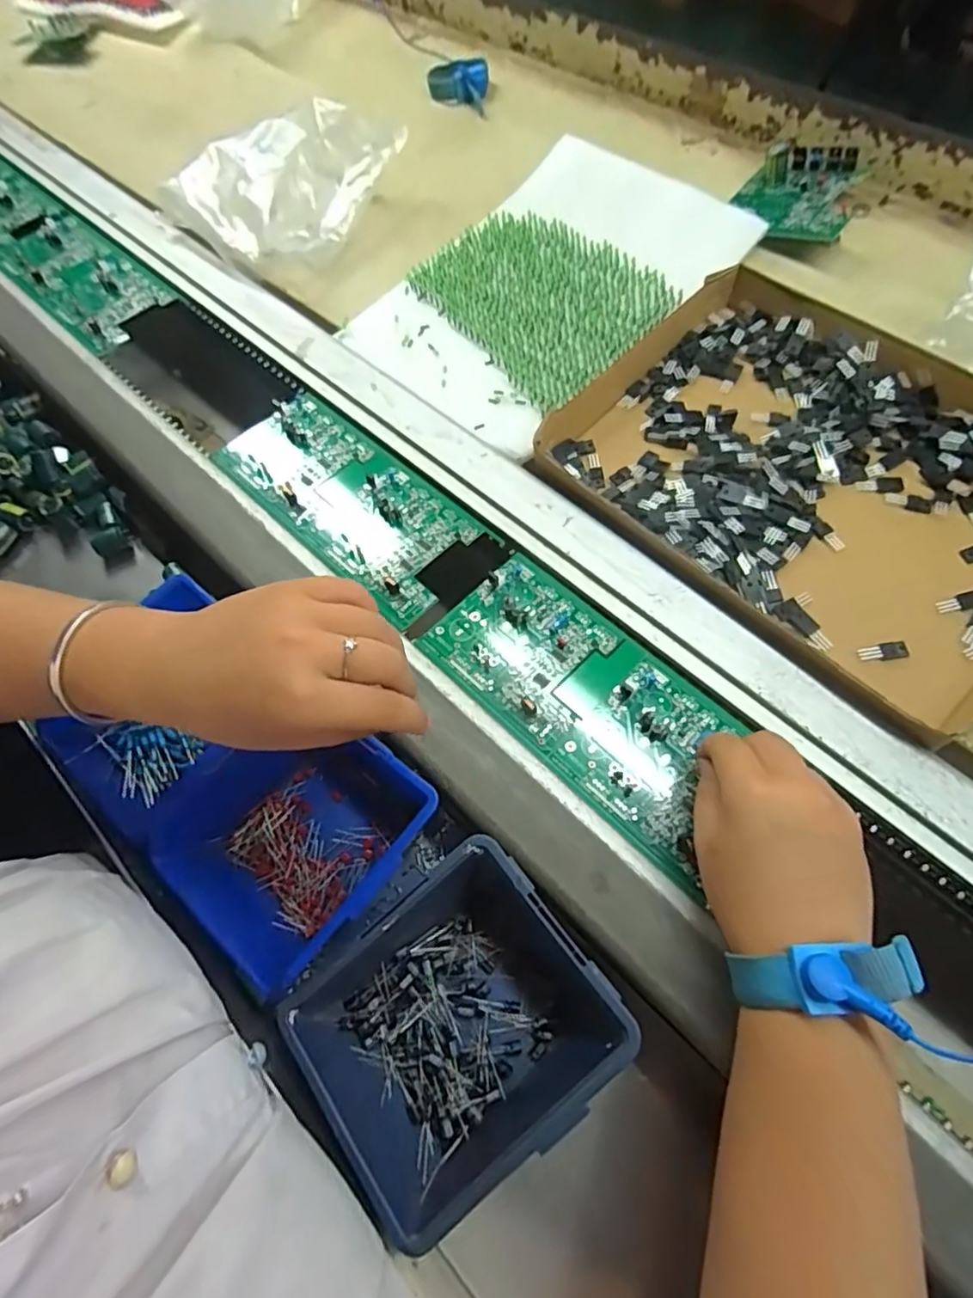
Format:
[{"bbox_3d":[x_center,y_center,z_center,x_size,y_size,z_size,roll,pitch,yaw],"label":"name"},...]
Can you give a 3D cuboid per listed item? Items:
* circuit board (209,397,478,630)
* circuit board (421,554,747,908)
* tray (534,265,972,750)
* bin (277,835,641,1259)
[{"bbox_3d":[-0.102,-0.106,0.435,0.089,0.009,0.214,-42,68,-16],"label":"circuit board"},{"bbox_3d":[0.059,0.029,0.361,0.097,0.005,0.200,-37,67,-14],"label":"circuit board"},{"bbox_3d":[0.213,-0.112,0.394,0.228,0.029,0.307,-40,67,-15],"label":"tray"},{"bbox_3d":[-0.016,0.186,0.304,0.134,0.062,0.117,-36,66,-14],"label":"bin"}]

